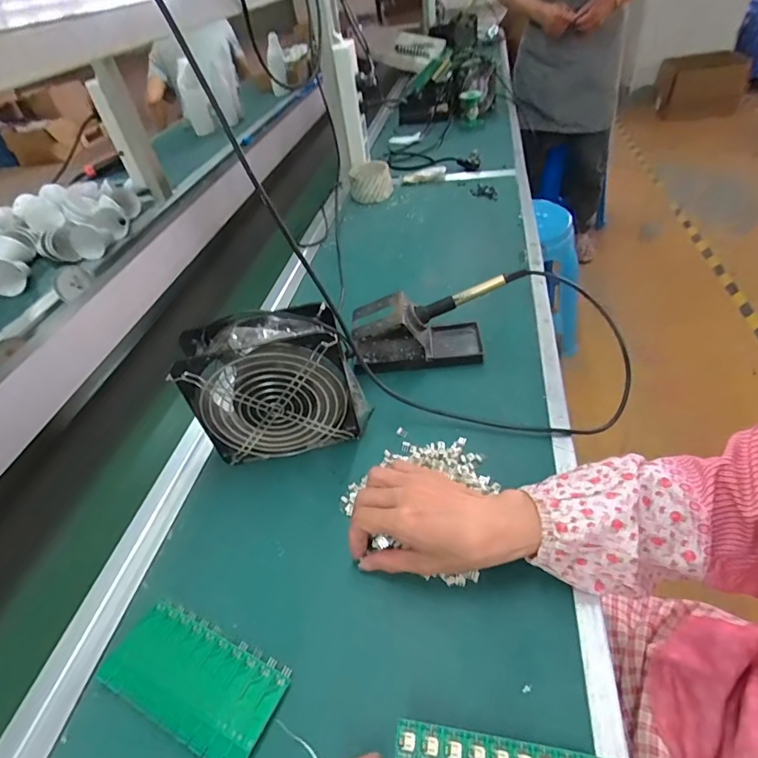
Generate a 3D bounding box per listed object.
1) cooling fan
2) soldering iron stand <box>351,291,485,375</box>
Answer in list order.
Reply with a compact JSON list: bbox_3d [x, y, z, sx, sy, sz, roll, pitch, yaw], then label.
[{"bbox_3d":[-0.099,0.006,0.456,0.160,0.150,0.064,-10,40,-1],"label":"cooling fan"},{"bbox_3d":[0.045,-0.062,0.560,0.159,0.066,0.076,-4,41,7],"label":"soldering iron stand"}]

